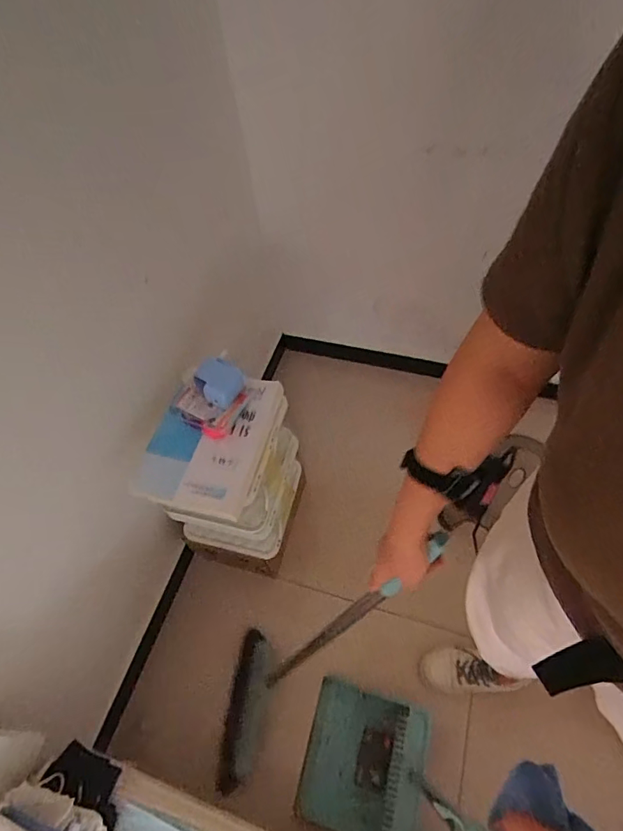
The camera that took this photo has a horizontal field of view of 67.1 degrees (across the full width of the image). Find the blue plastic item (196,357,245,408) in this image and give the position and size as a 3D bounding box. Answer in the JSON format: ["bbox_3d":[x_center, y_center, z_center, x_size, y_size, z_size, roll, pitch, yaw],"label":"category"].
[{"bbox_3d":[-0.174,-0.066,0.885,0.066,0.061,0.082,28,63,22],"label":"blue plastic item"}]

